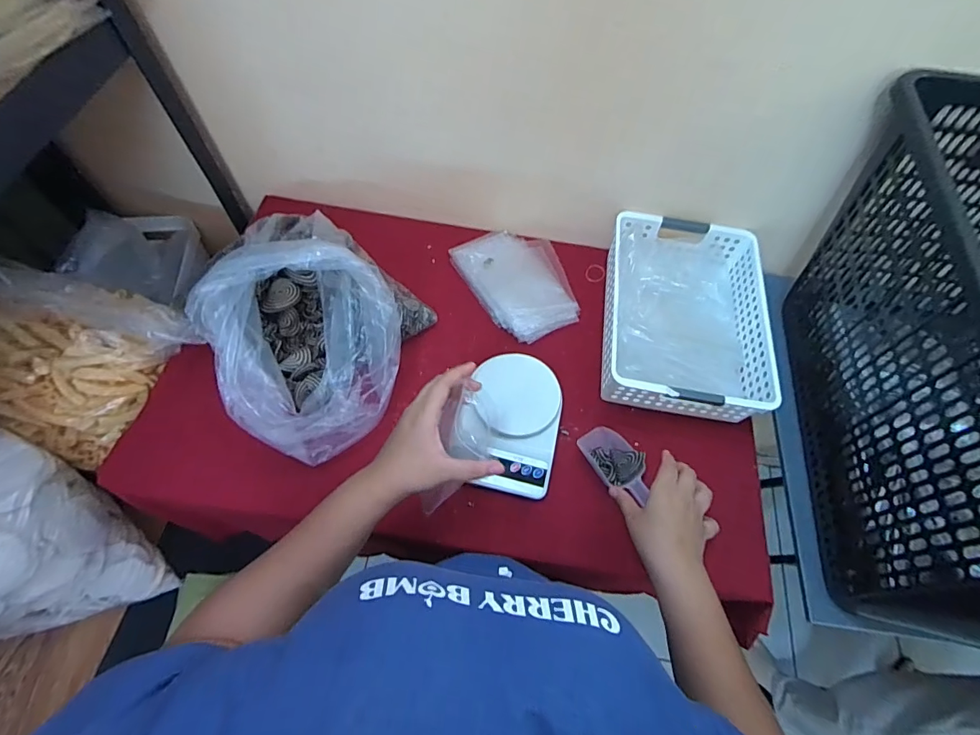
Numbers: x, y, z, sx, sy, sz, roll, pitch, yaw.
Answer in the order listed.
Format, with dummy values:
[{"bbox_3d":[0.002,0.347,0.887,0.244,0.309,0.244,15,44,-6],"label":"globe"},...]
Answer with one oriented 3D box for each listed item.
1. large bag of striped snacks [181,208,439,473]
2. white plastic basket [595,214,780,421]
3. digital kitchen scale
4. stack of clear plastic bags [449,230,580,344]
[{"bbox_3d":[-0.232,-0.055,0.589,0.277,0.131,0.272,32,66,13],"label":"large bag of striped snacks"},{"bbox_3d":[0.272,-0.079,0.659,0.206,0.092,0.288,9,63,2],"label":"white plastic basket"},{"bbox_3d":[0.025,0.068,0.598,0.127,0.043,0.171,13,63,3],"label":"digital kitchen scale"},{"bbox_3d":[0.045,-0.136,0.711,0.143,0.018,0.204,-25,67,-15],"label":"stack of clear plastic bags"}]

